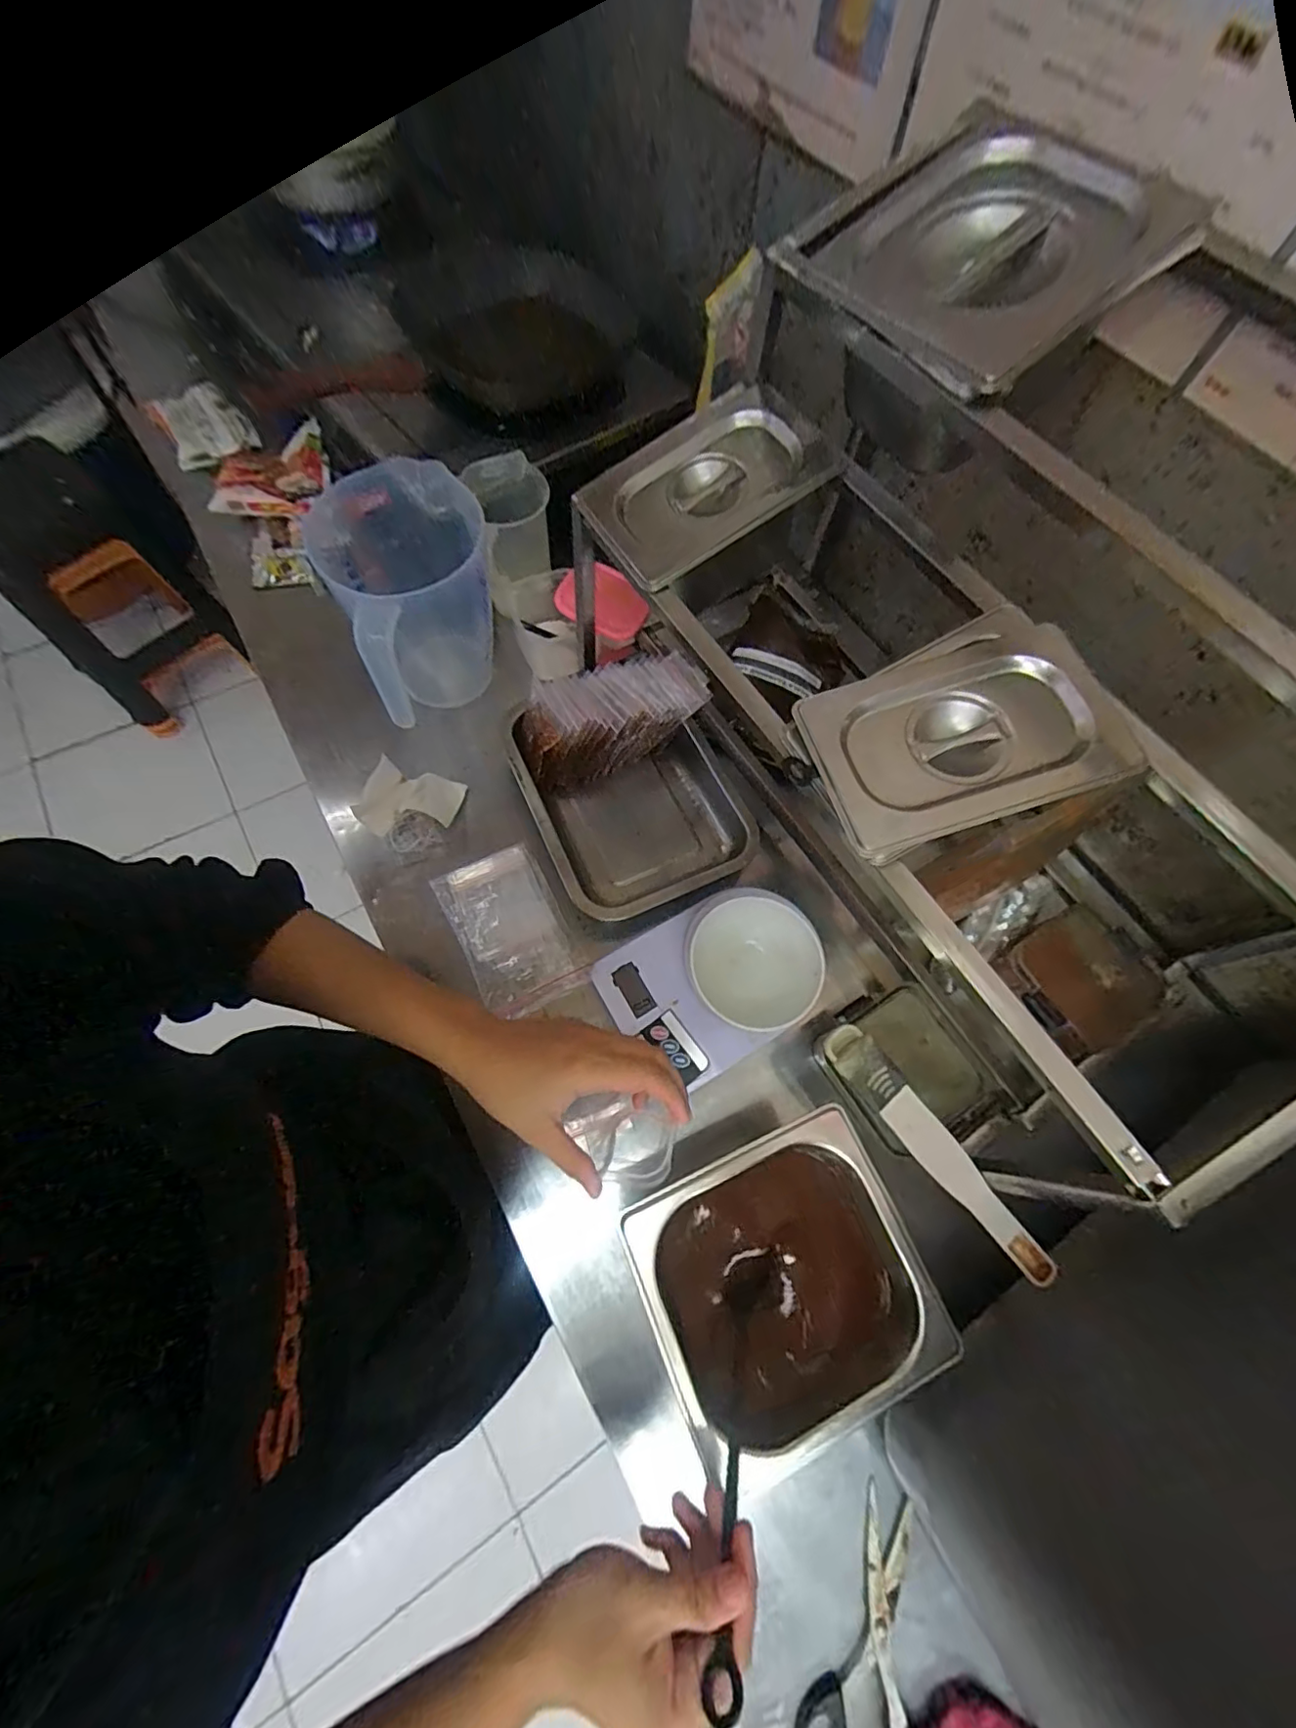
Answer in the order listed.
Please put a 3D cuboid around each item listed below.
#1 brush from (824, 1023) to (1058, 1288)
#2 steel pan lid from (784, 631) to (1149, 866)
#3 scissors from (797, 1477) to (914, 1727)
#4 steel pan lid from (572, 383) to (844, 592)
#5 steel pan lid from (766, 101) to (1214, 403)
[{"bbox_3d":[0.215,0.216,0.429,0.034,0.016,0.216,-39,82,2],"label":"brush"},{"bbox_3d":[0.194,-0.079,0.352,0.174,0.019,0.113,-19,72,1],"label":"steel pan lid"},{"bbox_3d":[0.150,0.512,0.374,0.083,0.011,0.148,11,61,17],"label":"scissors"},{"bbox_3d":[0.041,-0.301,0.446,0.179,0.027,0.128,-32,75,0],"label":"steel pan lid"},{"bbox_3d":[0.206,-0.394,0.361,0.166,0.024,0.194,-36,76,5],"label":"steel pan lid"}]

